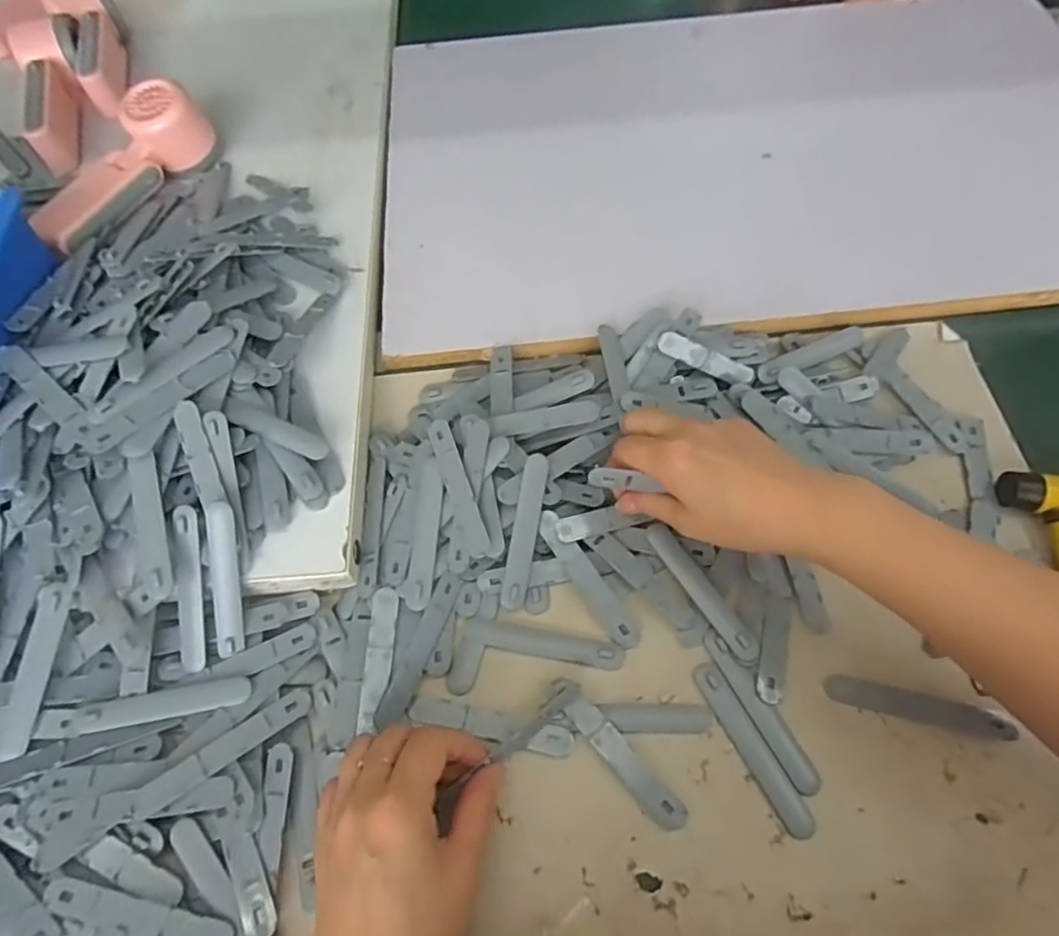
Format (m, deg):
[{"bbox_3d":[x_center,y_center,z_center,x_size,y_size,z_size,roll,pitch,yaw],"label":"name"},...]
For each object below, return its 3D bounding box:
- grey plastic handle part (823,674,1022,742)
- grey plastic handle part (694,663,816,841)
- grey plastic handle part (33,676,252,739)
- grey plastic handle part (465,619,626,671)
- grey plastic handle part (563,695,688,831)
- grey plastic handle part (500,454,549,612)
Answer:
[{"bbox_3d":[0.214,0.130,0.355,0.091,0.012,0.016,12,61,9],"label":"grey plastic handle part"},{"bbox_3d":[0.123,0.154,0.359,0.015,0.006,0.096,-24,62,-11],"label":"grey plastic handle part"},{"bbox_3d":[-0.215,0.134,0.362,0.111,0.010,0.016,-10,60,-3],"label":"grey plastic handle part"},{"bbox_3d":[0.009,0.105,0.385,0.093,0.004,0.016,9,61,8],"label":"grey plastic handle part"},{"bbox_3d":[0.051,0.158,0.348,0.017,0.005,0.080,-38,65,-18],"label":"grey plastic handle part"},{"bbox_3d":[-0.003,0.039,0.398,0.016,0.006,0.094,9,84,6],"label":"grey plastic handle part"}]

